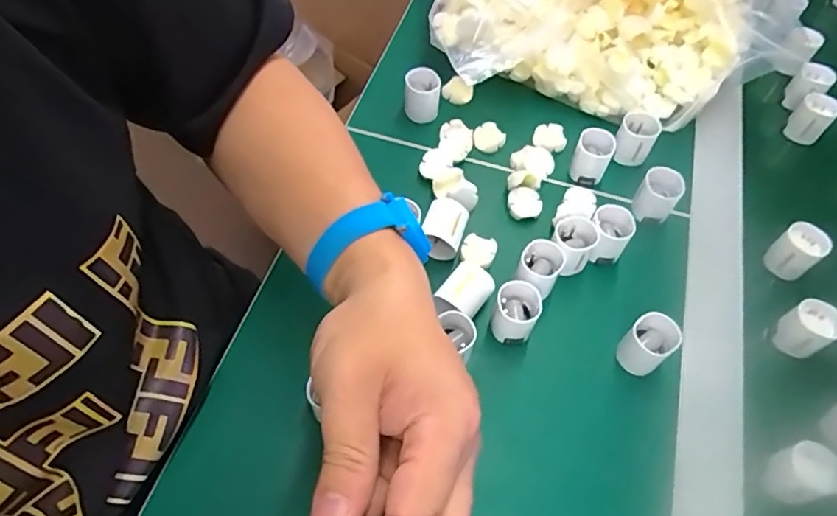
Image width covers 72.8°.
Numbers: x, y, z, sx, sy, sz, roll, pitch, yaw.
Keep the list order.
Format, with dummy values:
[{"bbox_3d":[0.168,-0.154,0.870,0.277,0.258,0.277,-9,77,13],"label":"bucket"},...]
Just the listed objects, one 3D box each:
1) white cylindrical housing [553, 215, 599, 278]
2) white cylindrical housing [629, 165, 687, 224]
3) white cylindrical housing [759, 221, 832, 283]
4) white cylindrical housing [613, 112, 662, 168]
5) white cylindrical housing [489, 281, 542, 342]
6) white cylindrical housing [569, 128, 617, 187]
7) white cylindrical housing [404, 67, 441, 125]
[{"bbox_3d":[0.110,-0.007,0.412,0.030,0.039,0.035,33,65,16],"label":"white cylindrical housing"},{"bbox_3d":[0.183,-0.046,0.438,0.029,0.037,0.029,1,60,-1],"label":"white cylindrical housing"},{"bbox_3d":[0.284,-0.005,0.427,0.029,0.033,0.029,1,60,-1],"label":"white cylindrical housing"},{"bbox_3d":[0.180,-0.098,0.475,0.030,0.036,0.031,1,60,-1],"label":"white cylindrical housing"},{"bbox_3d":[0.064,0.040,0.385,0.029,0.040,0.032,27,63,13],"label":"white cylindrical housing"},{"bbox_3d":[0.140,-0.082,0.459,0.028,0.033,0.032,21,62,10],"label":"white cylindrical housing"},{"bbox_3d":[0.003,-0.138,0.484,0.029,0.039,0.024,0,60,-2],"label":"white cylindrical housing"}]

